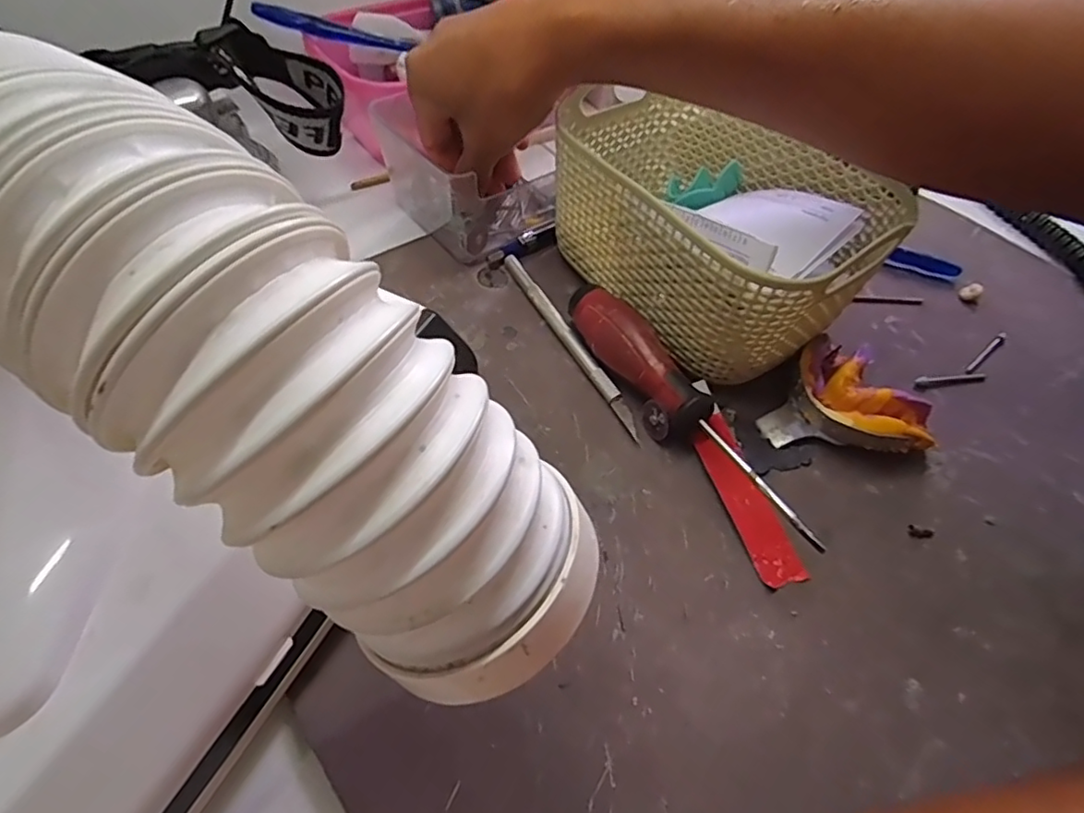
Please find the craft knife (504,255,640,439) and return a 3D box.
[{"bbox_3d":[0.013,-0.037,0.316,0.007,0.008,0.136,-22,58,-19],"label":"craft knife"}]

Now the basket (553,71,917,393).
[{"bbox_3d":[0.084,-0.097,0.316,0.117,0.080,0.159,-32,62,-24],"label":"basket"}]

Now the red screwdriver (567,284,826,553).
[{"bbox_3d":[0.062,0.002,0.278,0.023,0.028,0.160,-22,58,-19],"label":"red screwdriver"}]

